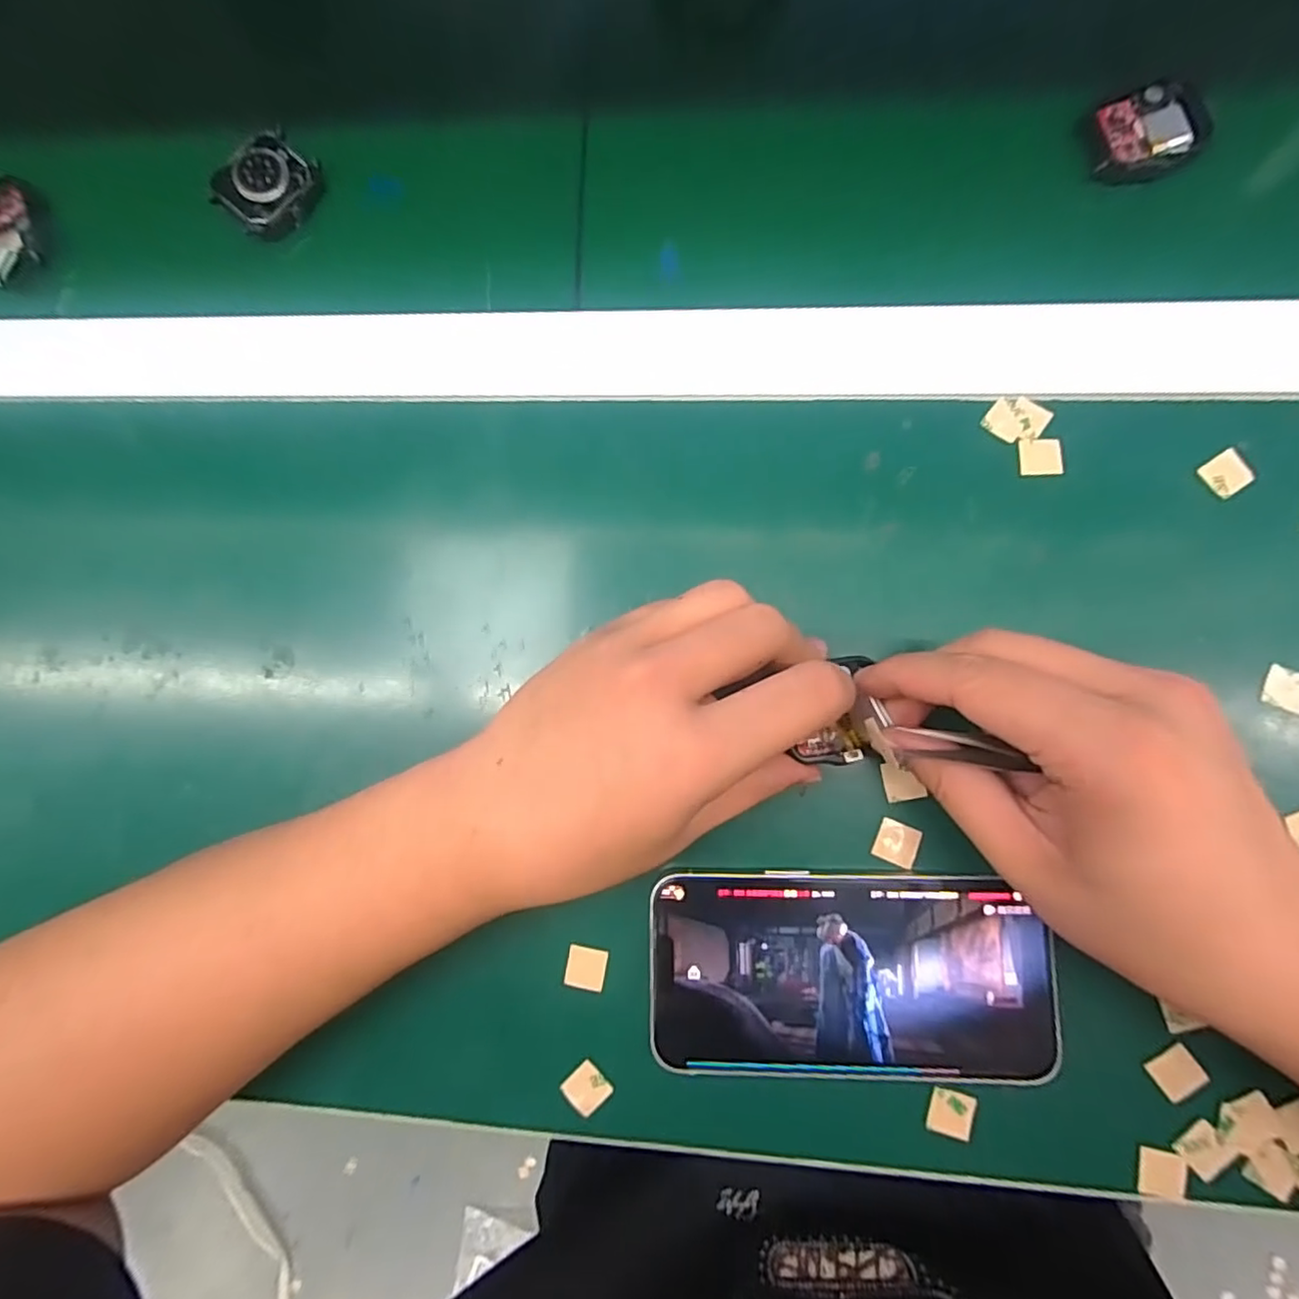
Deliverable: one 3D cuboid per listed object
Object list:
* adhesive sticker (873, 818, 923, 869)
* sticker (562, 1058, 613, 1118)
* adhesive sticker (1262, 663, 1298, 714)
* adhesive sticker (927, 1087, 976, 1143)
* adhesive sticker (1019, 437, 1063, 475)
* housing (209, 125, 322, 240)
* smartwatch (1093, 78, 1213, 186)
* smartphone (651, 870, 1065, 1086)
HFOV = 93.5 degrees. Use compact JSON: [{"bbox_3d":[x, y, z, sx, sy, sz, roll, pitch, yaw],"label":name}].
[{"bbox_3d":[0.096,0.075,0.236,0.015,0.004,0.015,20,81,11],"label":"adhesive sticker"},{"bbox_3d":[-0.024,0.170,0.237,0.015,0.004,0.017,42,86,8],"label":"sticker"},{"bbox_3d":[0.240,0.015,0.230,0.015,0.004,0.015,22,85,13],"label":"adhesive sticker"},{"bbox_3d":[0.111,0.171,0.224,0.016,0.004,0.015,13,84,6],"label":"adhesive sticker"},{"bbox_3d":[0.157,-0.078,0.246,0.016,0.004,0.015,-1,83,5],"label":"adhesive sticker"},{"bbox_3d":[-0.178,-0.217,0.284,0.032,0.016,0.046,35,87,8],"label":"housing"},{"bbox_3d":[0.209,-0.217,0.258,0.044,0.008,0.040,-1,83,5],"label":"smartwatch"},{"bbox_3d":[0.074,0.121,0.228,0.143,0.010,0.072,-2,83,5],"label":"smartphone"}]

